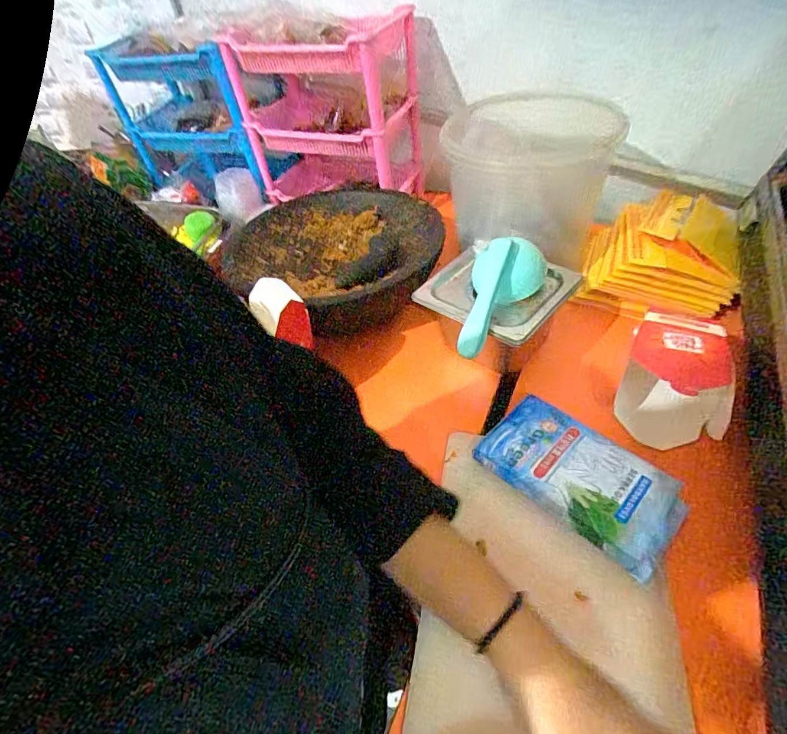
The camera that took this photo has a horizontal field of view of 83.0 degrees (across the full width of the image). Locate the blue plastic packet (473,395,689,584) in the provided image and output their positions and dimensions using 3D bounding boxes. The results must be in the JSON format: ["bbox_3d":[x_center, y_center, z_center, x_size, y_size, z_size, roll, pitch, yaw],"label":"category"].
[{"bbox_3d":[0.200,0.115,0.482,0.119,0.029,0.196,-34,52,-29],"label":"blue plastic packet"}]

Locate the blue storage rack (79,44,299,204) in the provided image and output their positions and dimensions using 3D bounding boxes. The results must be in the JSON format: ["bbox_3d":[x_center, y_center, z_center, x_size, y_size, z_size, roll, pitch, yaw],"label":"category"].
[{"bbox_3d":[-0.388,-0.534,0.954,0.277,0.271,0.184,9,49,15],"label":"blue storage rack"}]

